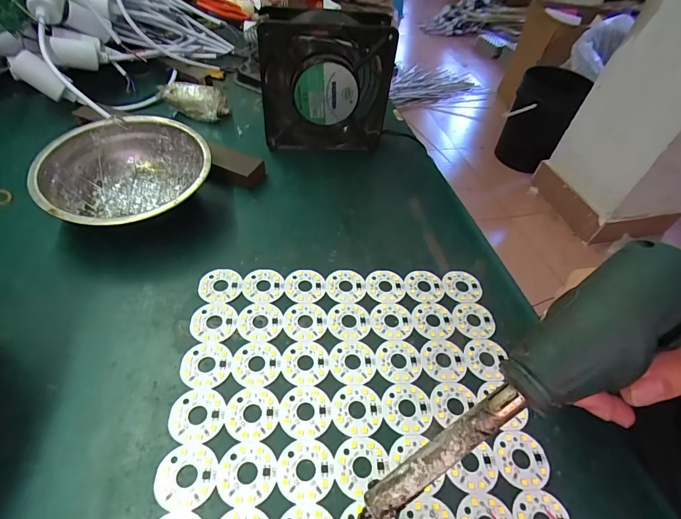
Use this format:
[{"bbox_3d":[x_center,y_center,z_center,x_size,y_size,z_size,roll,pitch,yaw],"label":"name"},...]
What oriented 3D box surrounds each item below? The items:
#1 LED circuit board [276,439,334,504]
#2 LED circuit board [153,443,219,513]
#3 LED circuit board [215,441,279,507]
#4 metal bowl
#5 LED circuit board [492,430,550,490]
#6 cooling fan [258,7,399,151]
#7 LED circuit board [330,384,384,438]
[{"bbox_3d":[-0.018,0.113,0.201,0.030,0.004,0.030,7,49,-1],"label":"LED circuit board"},{"bbox_3d":[-0.080,0.112,0.194,0.030,0.004,0.030,8,49,0],"label":"LED circuit board"},{"bbox_3d":[-0.049,0.112,0.198,0.030,0.004,0.030,-34,61,-30],"label":"LED circuit board"},{"bbox_3d":[-0.171,-0.063,0.311,0.120,0.046,0.122,-8,51,-13],"label":"metal bowl"},{"bbox_3d":[0.104,0.114,0.215,0.031,0.004,0.029,10,49,2],"label":"LED circuit board"},{"bbox_3d":[-0.014,-0.170,0.366,0.123,0.118,0.048,0,53,-4],"label":"cooling fan"},{"bbox_3d":[0.010,0.089,0.225,0.031,0.004,0.030,7,49,-1],"label":"LED circuit board"}]

